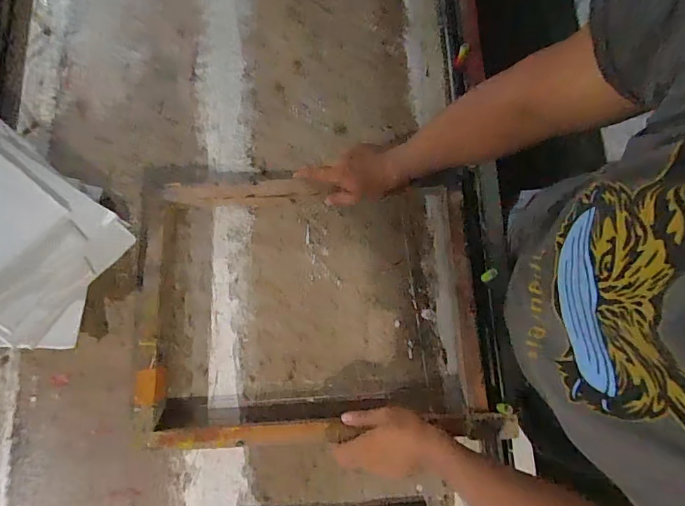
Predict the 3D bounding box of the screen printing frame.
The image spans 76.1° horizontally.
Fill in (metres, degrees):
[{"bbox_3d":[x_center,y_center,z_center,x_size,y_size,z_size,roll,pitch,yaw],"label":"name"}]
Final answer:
[{"bbox_3d":[-0.048,0.072,0.669,0.524,0.070,0.398,-4,79,2],"label":"screen printing frame"}]

